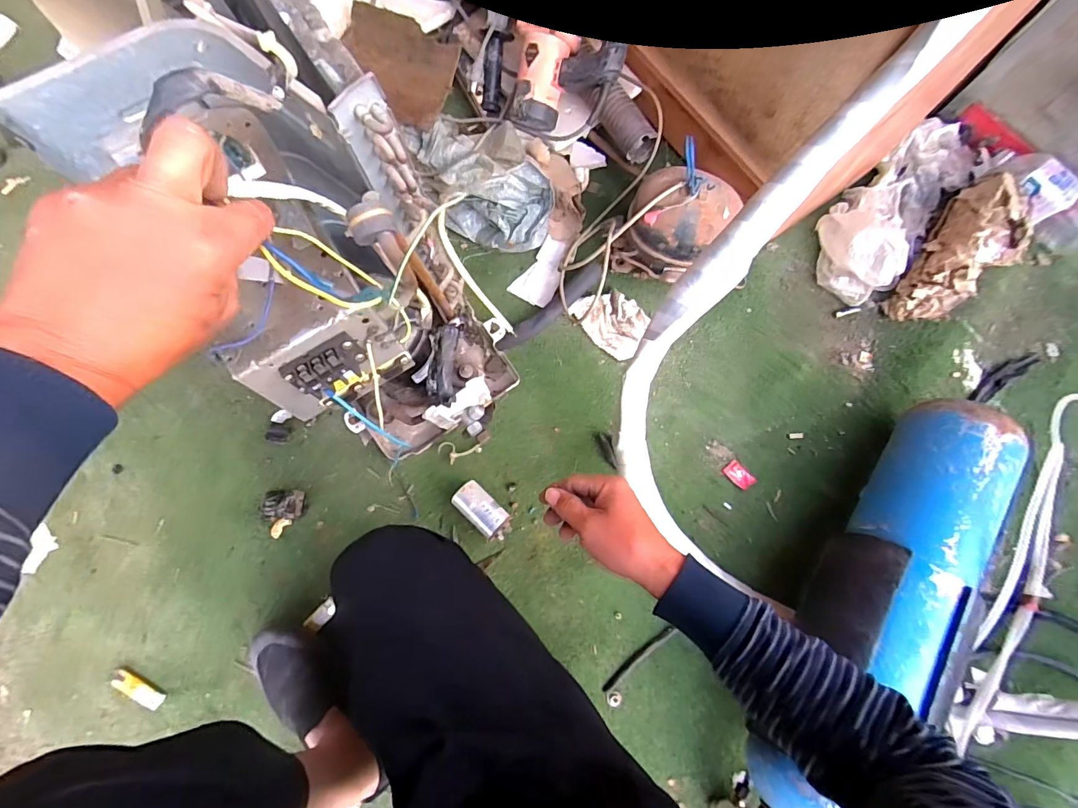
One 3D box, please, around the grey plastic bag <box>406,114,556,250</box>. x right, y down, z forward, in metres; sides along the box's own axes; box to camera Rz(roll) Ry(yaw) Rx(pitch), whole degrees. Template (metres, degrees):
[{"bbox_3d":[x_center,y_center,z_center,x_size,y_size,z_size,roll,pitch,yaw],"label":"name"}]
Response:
[{"bbox_3d":[-0.107,-0.411,0.854,0.186,0.094,0.299,-27,79,-6],"label":"grey plastic bag"}]

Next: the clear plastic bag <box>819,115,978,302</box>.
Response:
[{"bbox_3d":[0.684,-0.392,0.852,0.163,0.093,0.476,43,81,9],"label":"clear plastic bag"}]

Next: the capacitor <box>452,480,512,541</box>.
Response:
[{"bbox_3d":[-0.088,0.172,0.753,0.099,0.052,0.051,42,78,8],"label":"capacitor"}]

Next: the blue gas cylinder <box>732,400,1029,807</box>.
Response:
[{"bbox_3d":[0.446,0.280,0.634,0.149,0.149,0.678,34,77,6],"label":"blue gas cylinder"}]

